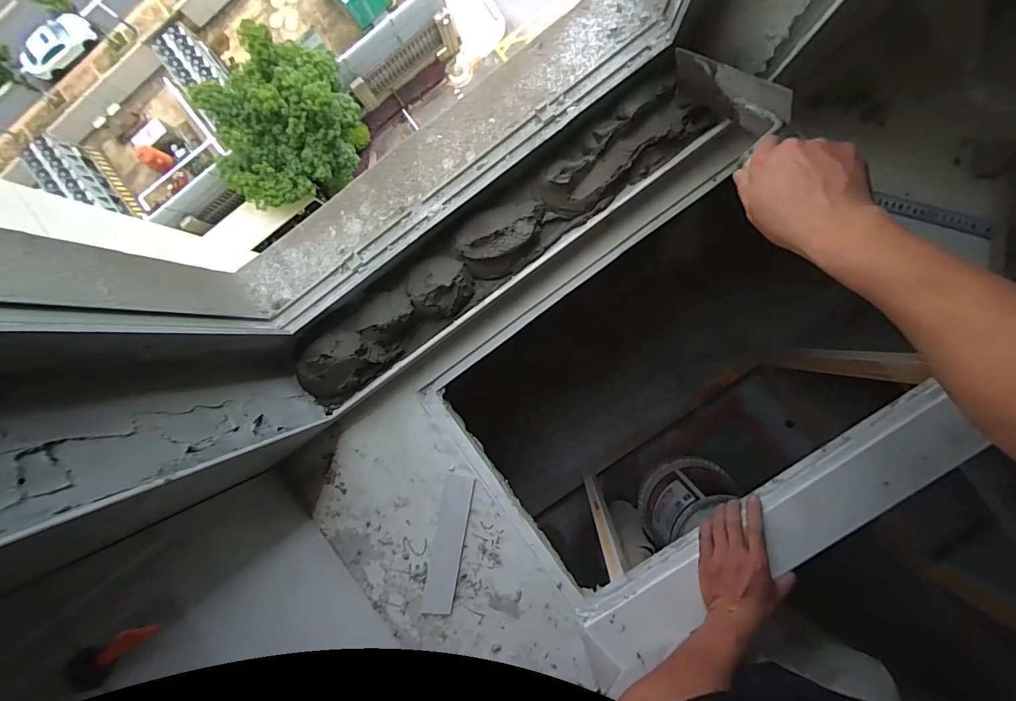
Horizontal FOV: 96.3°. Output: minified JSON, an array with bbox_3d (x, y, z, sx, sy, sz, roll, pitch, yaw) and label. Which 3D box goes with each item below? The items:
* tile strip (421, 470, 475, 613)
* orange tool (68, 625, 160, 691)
[{"bbox_3d":[-0.094,0.306,0.712,0.049,0.012,0.221,11,92,5],"label":"tile strip"},{"bbox_3d":[-0.332,0.253,0.380,0.064,0.034,0.031,-35,88,5],"label":"orange tool"}]

